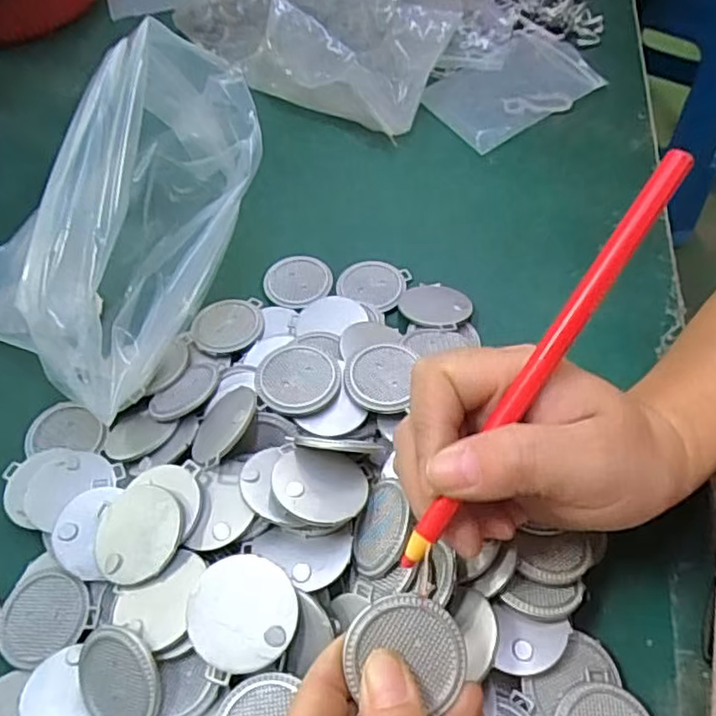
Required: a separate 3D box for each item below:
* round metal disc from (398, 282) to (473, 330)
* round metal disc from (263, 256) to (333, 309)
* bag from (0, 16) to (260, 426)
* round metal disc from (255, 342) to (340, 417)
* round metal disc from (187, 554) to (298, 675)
[{"bbox_3d":[0.044,-0.030,0.362,0.040,0.004,0.038,-4,39,3],"label":"round metal disc"},{"bbox_3d":[-0.037,-0.046,0.383,0.038,0.004,0.041,-1,56,1],"label":"round metal disc"},{"bbox_3d":[-0.120,-0.067,0.328,0.098,0.122,0.165,22,59,16],"label":"bag"},{"bbox_3d":[-0.029,0.011,0.309,0.039,0.009,0.040,-1,56,1],"label":"round metal disc"},{"bbox_3d":[-0.043,0.095,0.237,0.040,0.004,0.039,1,67,-2],"label":"round metal disc"}]

